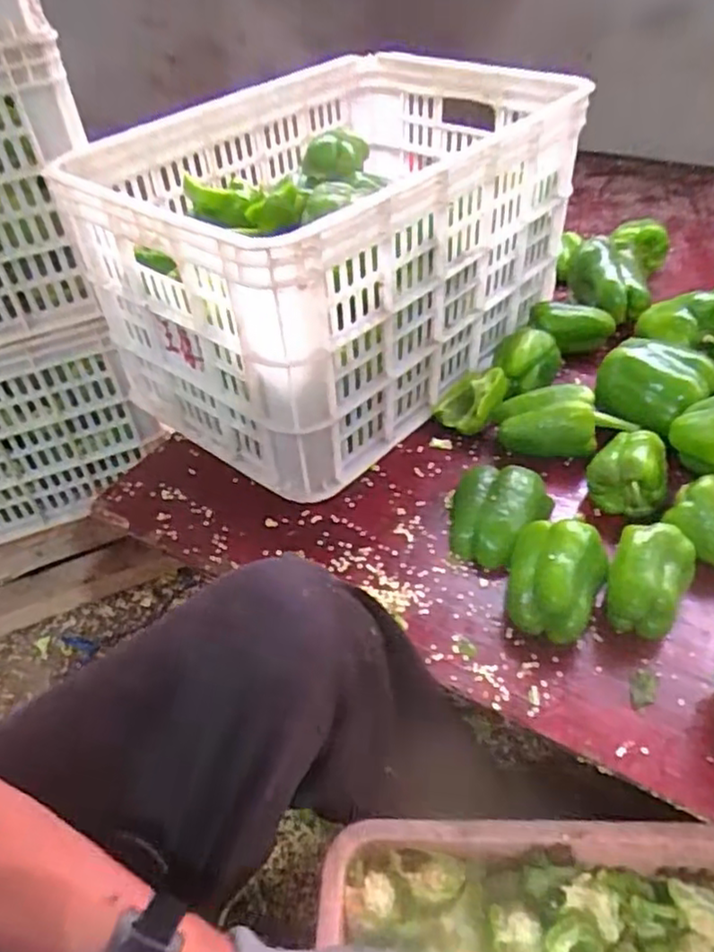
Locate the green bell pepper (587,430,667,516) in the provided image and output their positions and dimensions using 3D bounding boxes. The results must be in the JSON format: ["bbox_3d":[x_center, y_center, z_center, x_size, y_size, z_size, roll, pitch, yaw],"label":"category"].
[{"bbox_3d":[0.264,0.000,0.671,0.073,0.061,0.073,15,48,20],"label":"green bell pepper"}]

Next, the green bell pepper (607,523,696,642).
[{"bbox_3d":[0.245,0.089,0.579,0.060,0.065,0.081,19,50,23],"label":"green bell pepper"}]

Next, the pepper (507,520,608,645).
[{"bbox_3d":[0.169,0.088,0.585,0.078,0.067,0.094,12,47,17],"label":"pepper"}]

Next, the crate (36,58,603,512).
[{"bbox_3d":[-0.027,-0.267,0.808,0.371,0.290,0.491,32,56,32],"label":"crate"}]

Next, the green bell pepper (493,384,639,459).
[{"bbox_3d":[0.215,-0.058,0.722,0.132,0.053,0.055,6,46,12],"label":"green bell pepper"}]

